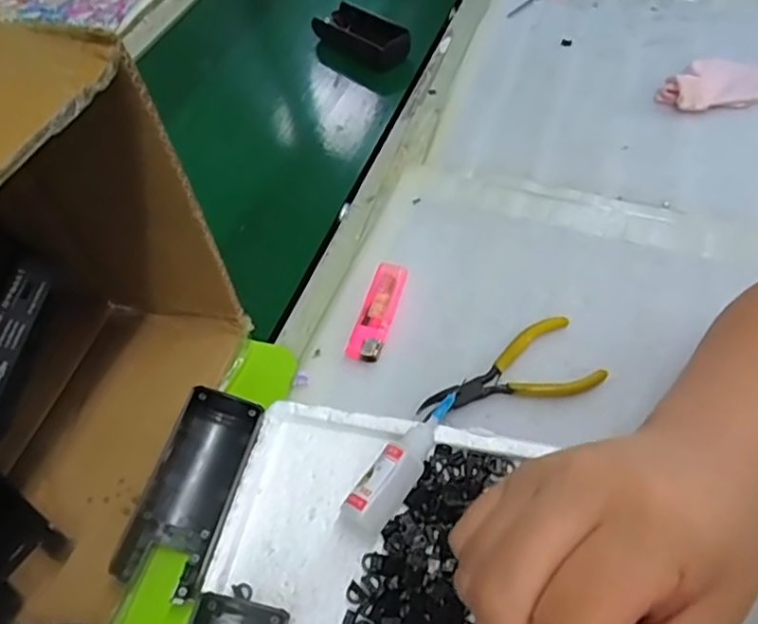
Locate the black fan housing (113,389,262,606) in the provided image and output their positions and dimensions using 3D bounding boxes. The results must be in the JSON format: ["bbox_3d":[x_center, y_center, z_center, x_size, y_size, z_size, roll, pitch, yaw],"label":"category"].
[{"bbox_3d":[-0.103,0.095,0.342,0.049,0.026,0.105,8,54,11],"label":"black fan housing"}]

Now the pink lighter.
[{"bbox_3d":[0.000,-0.002,0.433,0.023,0.013,0.081,13,55,14],"label":"pink lighter"}]

